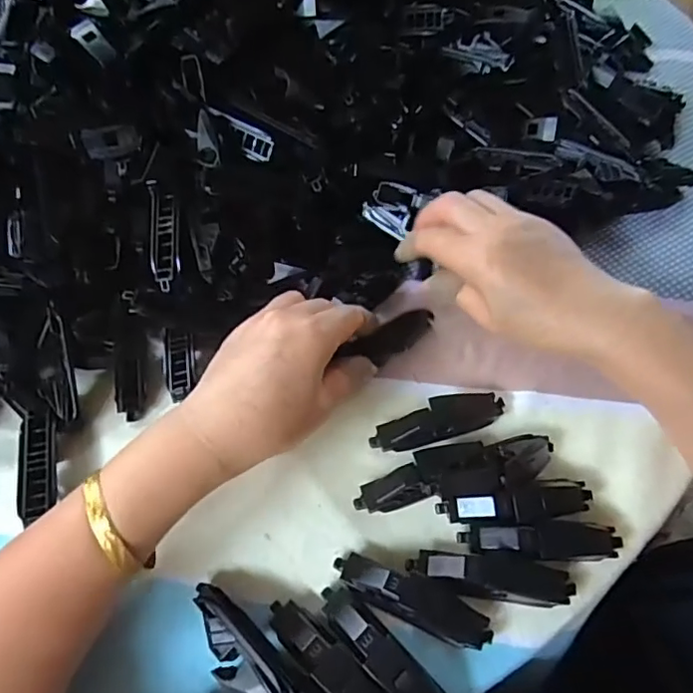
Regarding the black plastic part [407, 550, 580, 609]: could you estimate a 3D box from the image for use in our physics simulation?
[{"bbox_3d":[0.072,0.116,0.278,0.080,0.013,0.019,8,58,7],"label":"black plastic part"}]

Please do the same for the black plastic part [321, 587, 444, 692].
[{"bbox_3d":[0.016,0.145,0.261,0.078,0.018,0.019,39,67,24],"label":"black plastic part"}]

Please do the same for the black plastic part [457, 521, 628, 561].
[{"bbox_3d":[0.101,0.101,0.286,0.080,0.019,0.018,-3,57,1],"label":"black plastic part"}]

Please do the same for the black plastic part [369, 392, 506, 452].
[{"bbox_3d":[0.054,0.043,0.331,0.080,0.011,0.026,-18,58,-9],"label":"black plastic part"}]

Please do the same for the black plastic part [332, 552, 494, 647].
[{"bbox_3d":[0.032,0.123,0.273,0.080,0.015,0.021,22,61,16],"label":"black plastic part"}]

